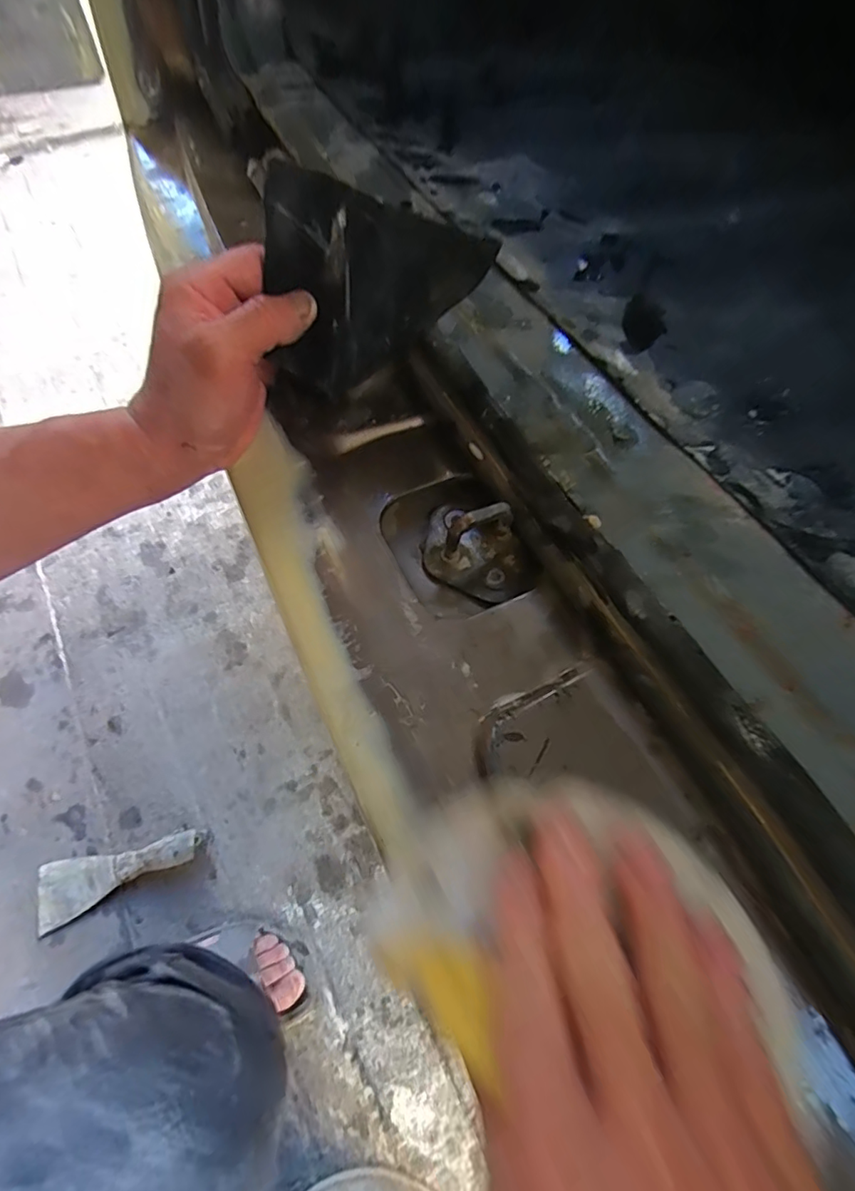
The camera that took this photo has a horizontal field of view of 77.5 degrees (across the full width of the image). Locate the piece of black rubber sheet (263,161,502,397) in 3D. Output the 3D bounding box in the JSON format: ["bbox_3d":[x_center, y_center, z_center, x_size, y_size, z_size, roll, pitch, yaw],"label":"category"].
[{"bbox_3d":[-0.026,-0.151,0.268,0.111,0.095,0.024,-2,62,1],"label":"piece of black rubber sheet"}]

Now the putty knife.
[{"bbox_3d":[-0.365,0.333,0.628,0.181,0.020,0.069,-14,62,-5],"label":"putty knife"}]

